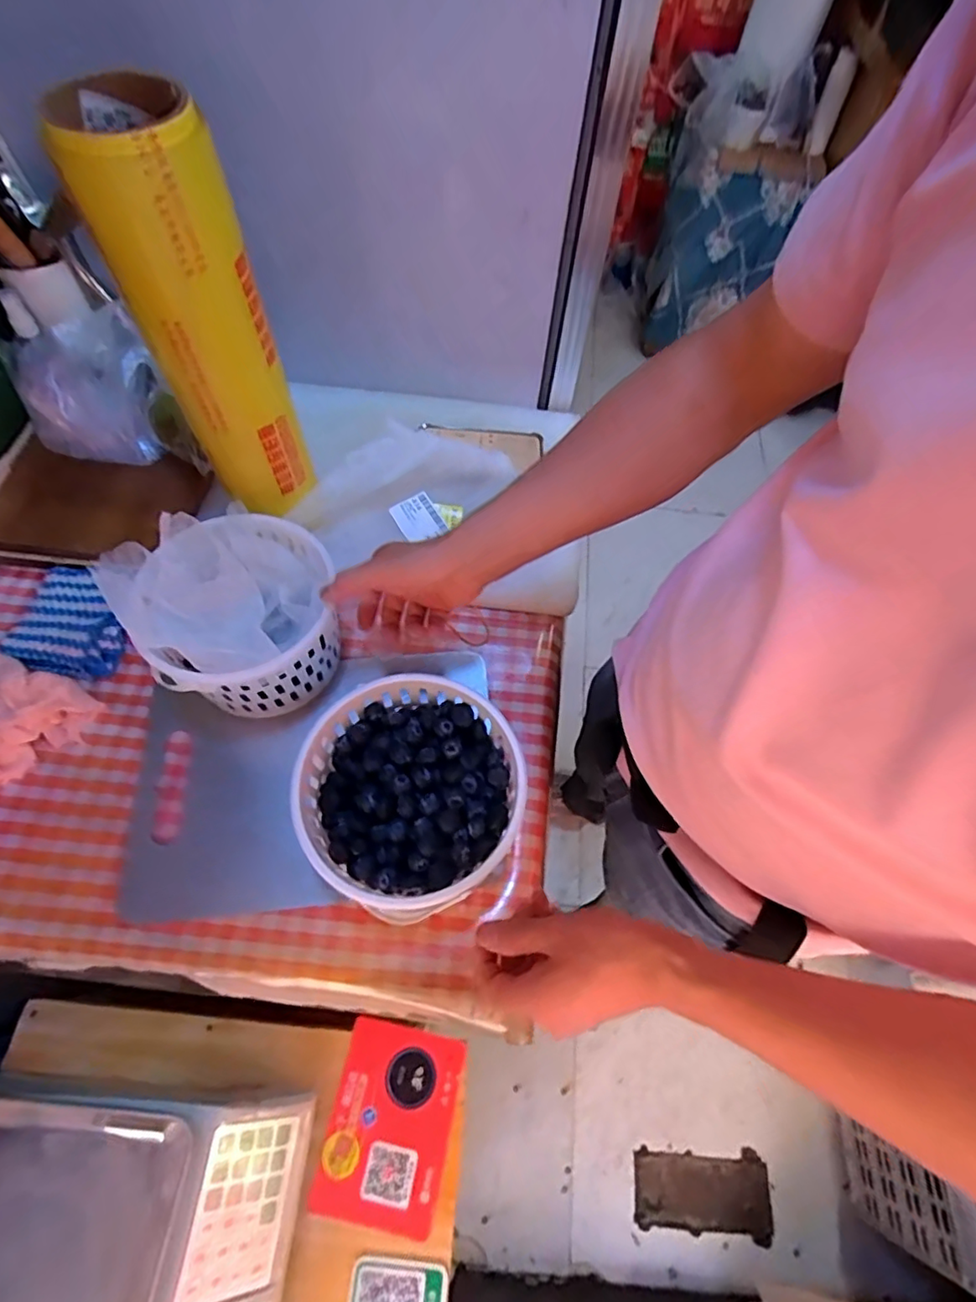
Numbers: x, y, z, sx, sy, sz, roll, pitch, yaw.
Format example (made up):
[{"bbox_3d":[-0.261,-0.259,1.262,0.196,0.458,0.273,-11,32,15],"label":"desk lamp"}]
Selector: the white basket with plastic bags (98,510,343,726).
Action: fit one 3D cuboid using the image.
[{"bbox_3d":[-0.225,-0.038,0.535,0.176,0.119,0.161,2,63,-3],"label":"white basket with plastic bags"}]

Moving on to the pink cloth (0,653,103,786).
[{"bbox_3d":[-0.460,0.063,0.541,0.119,0.039,0.114,28,64,10],"label":"pink cloth"}]

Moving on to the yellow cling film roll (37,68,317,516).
[{"bbox_3d":[-0.225,-0.254,0.471,0.093,0.294,0.111,-21,66,-14],"label":"yellow cling film roll"}]

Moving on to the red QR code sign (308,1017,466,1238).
[{"bbox_3d":[-0.095,0.465,0.564,0.121,0.006,0.155,11,62,2],"label":"red QR code sign"}]

